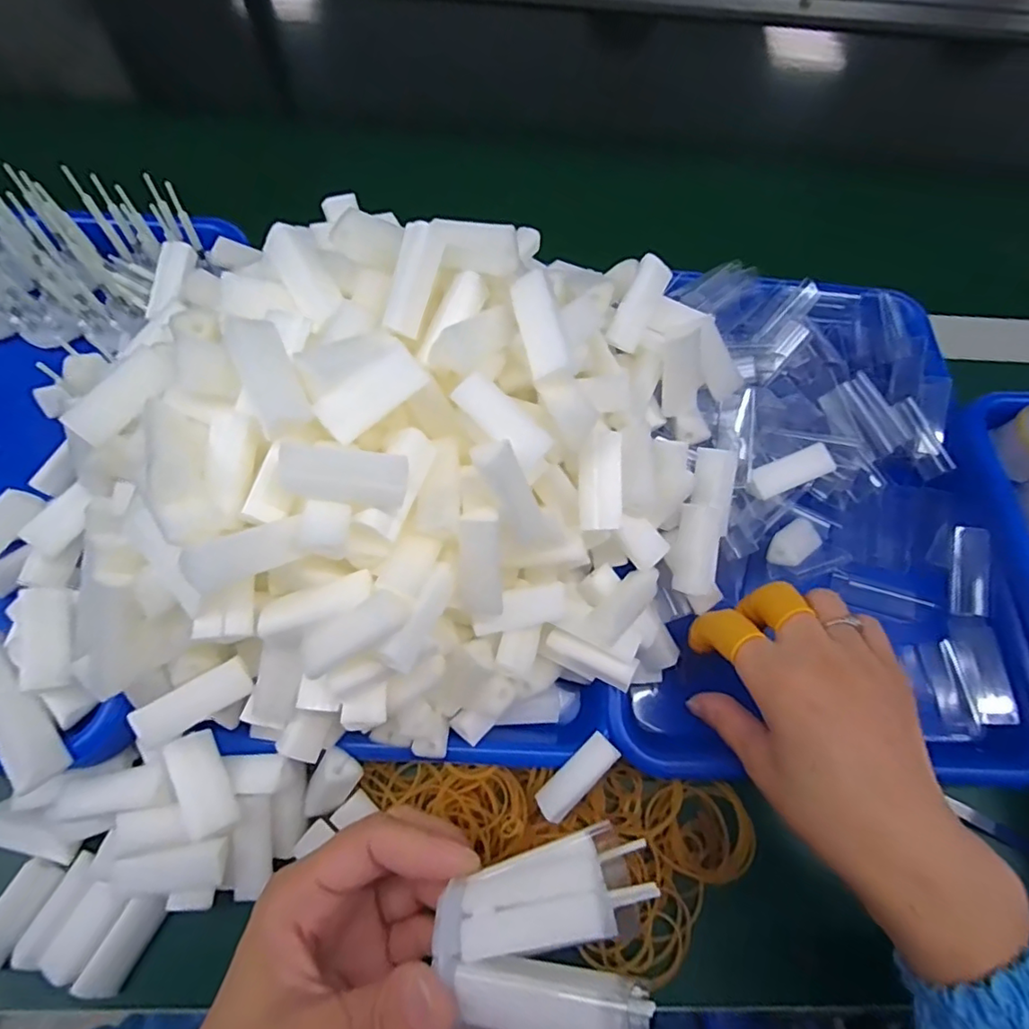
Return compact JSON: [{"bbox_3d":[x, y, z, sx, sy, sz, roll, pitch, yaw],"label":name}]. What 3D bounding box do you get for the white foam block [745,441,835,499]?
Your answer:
[{"bbox_3d":[0.156,-0.024,0.321,0.049,0.010,0.018,-21,70,-12],"label":"white foam block"}]

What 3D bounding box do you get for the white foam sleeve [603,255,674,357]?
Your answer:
[{"bbox_3d":[0.064,-0.108,0.295,0.016,0.015,0.046,28,106,8],"label":"white foam sleeve"}]

